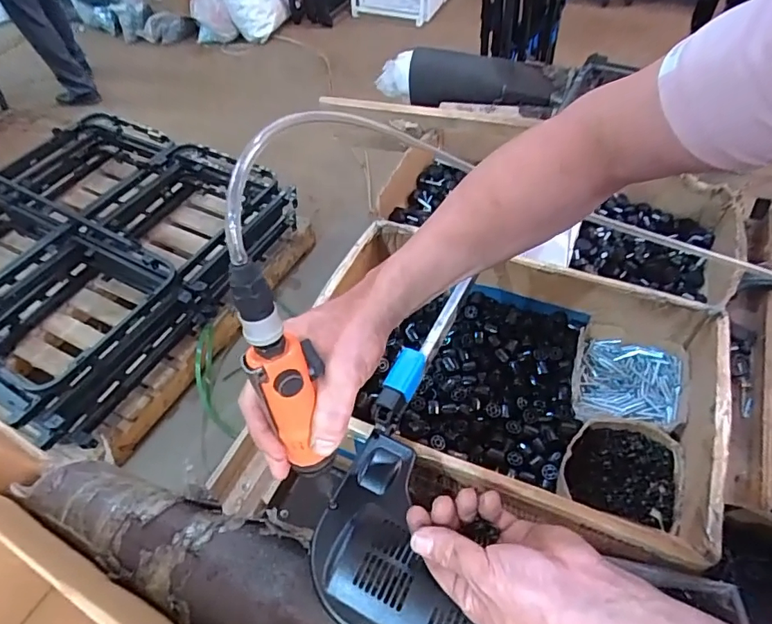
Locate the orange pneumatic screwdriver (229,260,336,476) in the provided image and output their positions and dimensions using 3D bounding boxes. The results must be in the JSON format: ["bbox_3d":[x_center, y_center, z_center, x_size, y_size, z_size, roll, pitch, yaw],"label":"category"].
[{"bbox_3d":[-0.069,0.046,0.355,0.043,0.194,0.032,-18,38,-10],"label":"orange pneumatic screwdriver"}]

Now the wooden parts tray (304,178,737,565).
[{"bbox_3d":[0.154,0.088,0.697,0.506,0.147,0.337,19,56,17],"label":"wooden parts tray"}]

